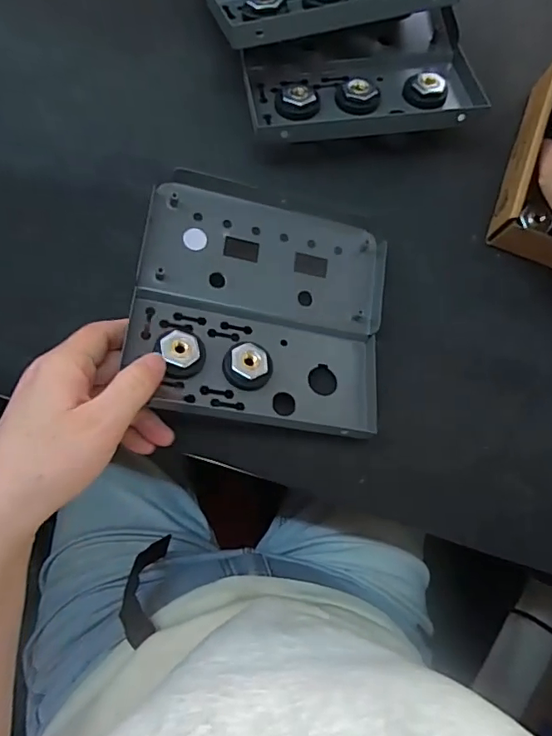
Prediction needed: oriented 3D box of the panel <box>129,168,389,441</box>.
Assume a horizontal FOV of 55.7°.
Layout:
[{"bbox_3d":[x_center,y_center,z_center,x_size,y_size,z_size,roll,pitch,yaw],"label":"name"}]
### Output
[{"bbox_3d":[-0.007,-0.042,0.336,0.157,0.035,0.152,8,83,-4],"label":"panel"}]

